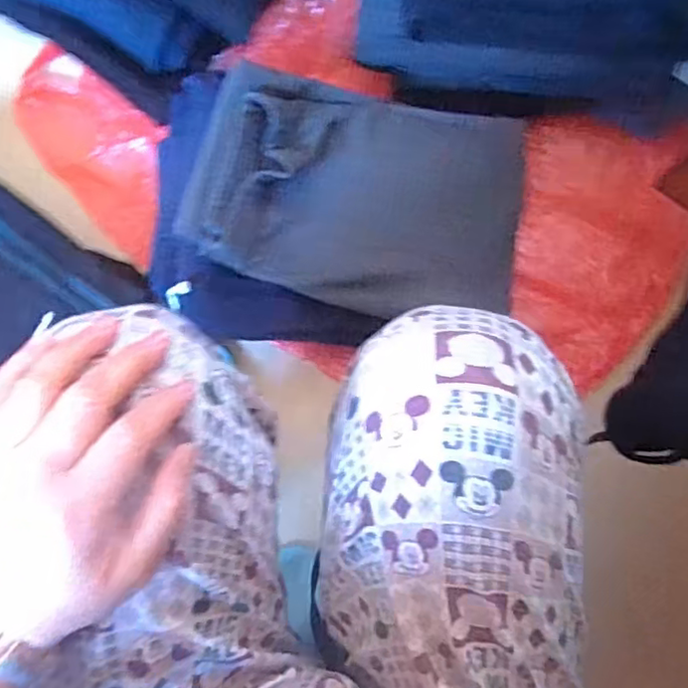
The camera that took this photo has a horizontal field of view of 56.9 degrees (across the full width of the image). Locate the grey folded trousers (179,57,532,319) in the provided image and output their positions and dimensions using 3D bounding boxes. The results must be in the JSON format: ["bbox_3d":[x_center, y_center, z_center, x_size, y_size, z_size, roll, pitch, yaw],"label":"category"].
[{"bbox_3d":[0.018,-0.150,0.635,0.320,0.042,0.214,11,84,1],"label":"grey folded trousers"}]

